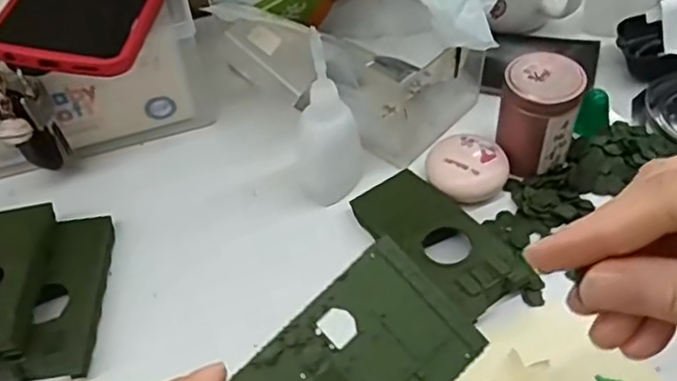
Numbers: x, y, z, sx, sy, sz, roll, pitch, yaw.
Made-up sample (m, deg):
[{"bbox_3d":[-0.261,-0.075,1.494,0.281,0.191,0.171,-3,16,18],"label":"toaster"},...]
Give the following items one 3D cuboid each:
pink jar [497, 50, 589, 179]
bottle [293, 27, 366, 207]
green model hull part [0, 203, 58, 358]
[{"bbox_3d":[0.120,-0.045,0.390,0.046,0.061,0.042,15,53,19],"label":"pink jar"},{"bbox_3d":[-0.006,-0.038,0.375,0.039,0.094,0.044,-3,49,4],"label":"bottle"},{"bbox_3d":[-0.186,0.047,0.356,0.047,0.019,0.104,-4,37,-8],"label":"green model hull part"}]

